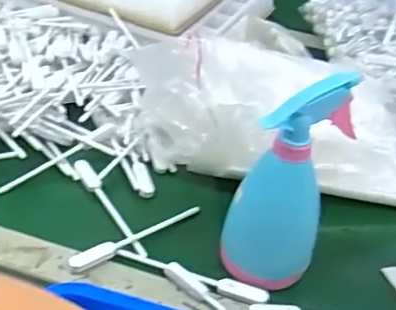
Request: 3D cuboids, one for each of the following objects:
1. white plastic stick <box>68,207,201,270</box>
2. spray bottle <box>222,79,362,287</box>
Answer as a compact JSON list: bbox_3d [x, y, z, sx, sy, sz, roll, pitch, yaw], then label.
[{"bbox_3d":[-0.058,0.078,0.554,0.144,0.011,0.015,-23,48,-31],"label":"white plastic stick"},{"bbox_3d":[0.072,0.027,0.492,0.087,0.191,0.069,12,40,6],"label":"spray bottle"}]

